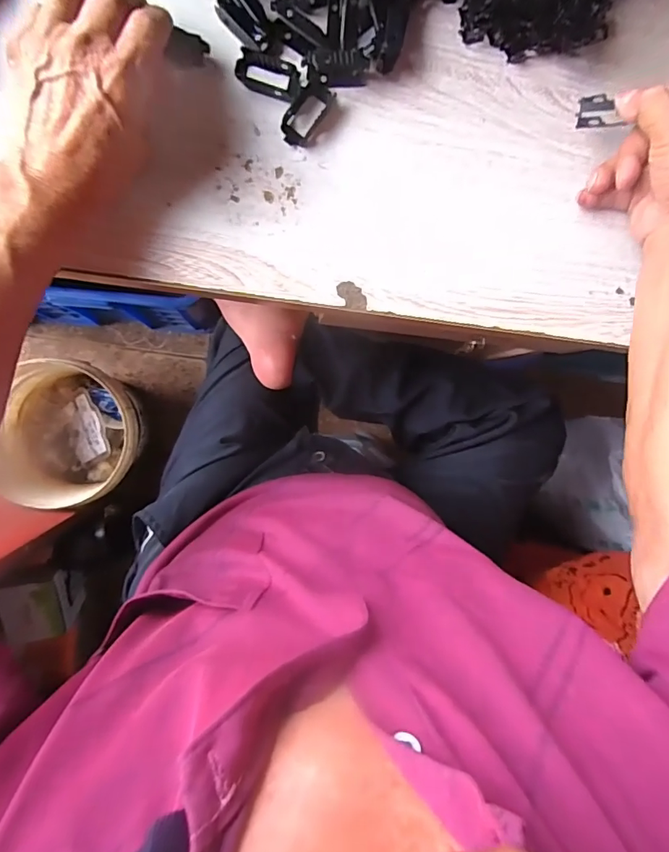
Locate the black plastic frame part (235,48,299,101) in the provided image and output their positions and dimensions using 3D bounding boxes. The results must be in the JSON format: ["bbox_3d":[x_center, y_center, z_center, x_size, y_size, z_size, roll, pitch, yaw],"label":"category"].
[{"bbox_3d":[-0.048,-0.259,0.345,0.045,0.005,0.027,16,90,-9],"label":"black plastic frame part"}]

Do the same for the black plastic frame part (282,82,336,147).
[{"bbox_3d":[-0.022,-0.236,0.353,0.024,0.006,0.050,33,87,-9],"label":"black plastic frame part"}]

